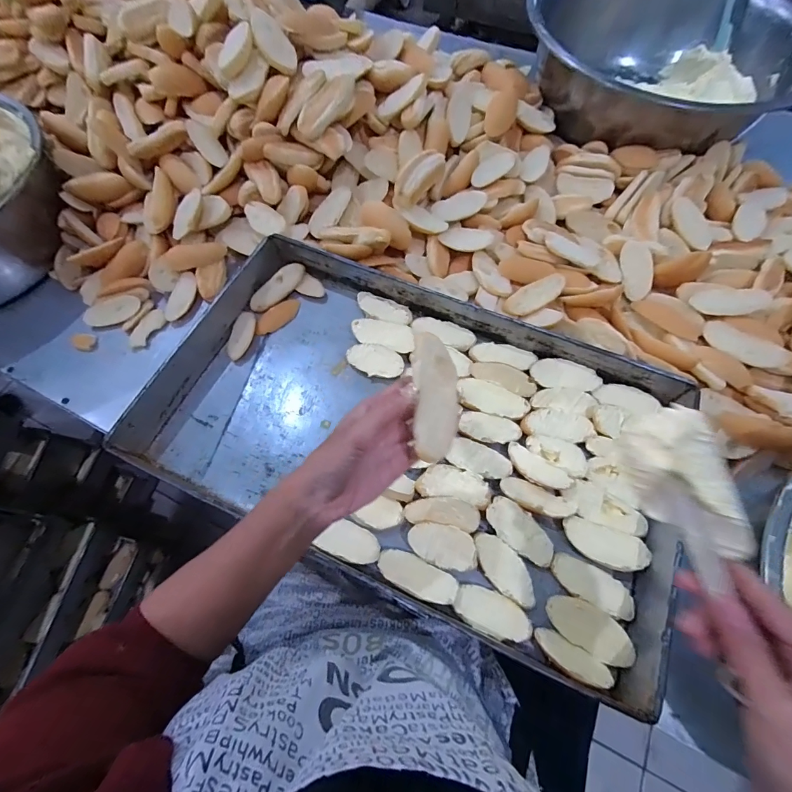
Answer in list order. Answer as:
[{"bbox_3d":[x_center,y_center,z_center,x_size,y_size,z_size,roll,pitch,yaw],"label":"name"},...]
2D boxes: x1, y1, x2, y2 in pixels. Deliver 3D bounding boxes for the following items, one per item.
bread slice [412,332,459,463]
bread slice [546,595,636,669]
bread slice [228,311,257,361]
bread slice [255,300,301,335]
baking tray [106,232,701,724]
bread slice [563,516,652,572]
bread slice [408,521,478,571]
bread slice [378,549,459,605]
[{"bbox_3d":[0.032,0.001,0.309,0.035,0.016,0.098,-2,85,0],"label":"bread slice"},{"bbox_3d":[0.200,0.238,0.399,0.085,0.015,0.043,30,91,16],"label":"bread slice"},{"bbox_3d":[-0.226,-0.090,0.566,0.031,0.008,0.077,10,68,5],"label":"bread slice"},{"bbox_3d":[-0.179,-0.119,0.587,0.078,0.006,0.033,-43,89,-19],"label":"bread slice"},{"bbox_3d":[0.018,0.038,0.490,0.629,0.059,0.368,22,69,10],"label":"baking tray"},{"bbox_3d":[0.234,0.166,0.433,0.087,0.011,0.042,18,68,22],"label":"bread slice"},{"bbox_3d":[0.053,0.167,0.434,0.077,0.010,0.044,19,69,9],"label":"bread slice"},{"bbox_3d":[0.023,0.196,0.420,0.087,0.014,0.035,24,70,11],"label":"bread slice"}]

